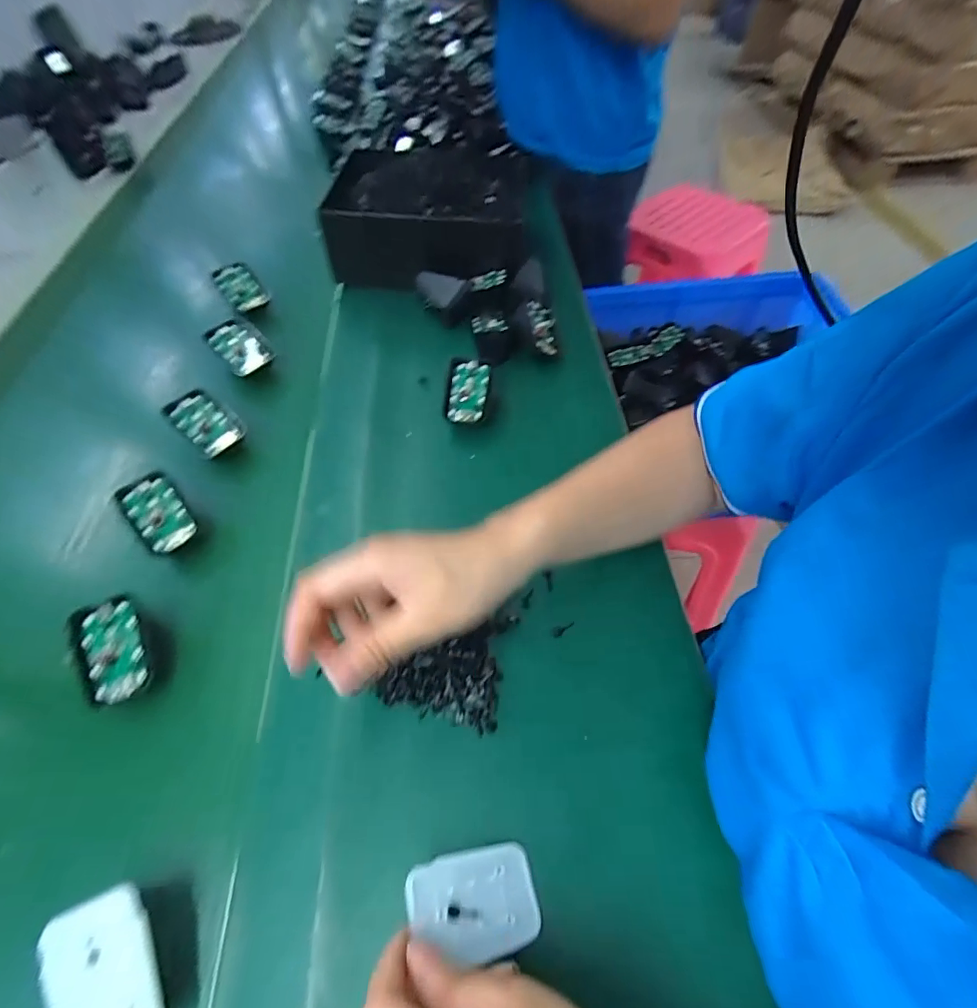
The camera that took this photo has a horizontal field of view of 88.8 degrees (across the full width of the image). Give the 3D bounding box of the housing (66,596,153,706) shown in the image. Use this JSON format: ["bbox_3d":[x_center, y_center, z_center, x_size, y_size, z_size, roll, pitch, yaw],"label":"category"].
[{"bbox_3d":[-0.257,0.100,0.339,0.042,0.010,0.070,-25,74,-13],"label":"housing"}]

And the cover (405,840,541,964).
[{"bbox_3d":[-0.007,0.206,0.258,0.069,0.004,0.045,5,49,-25],"label":"cover"}]

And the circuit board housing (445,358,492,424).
[{"bbox_3d":[-0.019,-0.107,0.472,0.039,0.008,0.067,3,73,7],"label":"circuit board housing"}]

